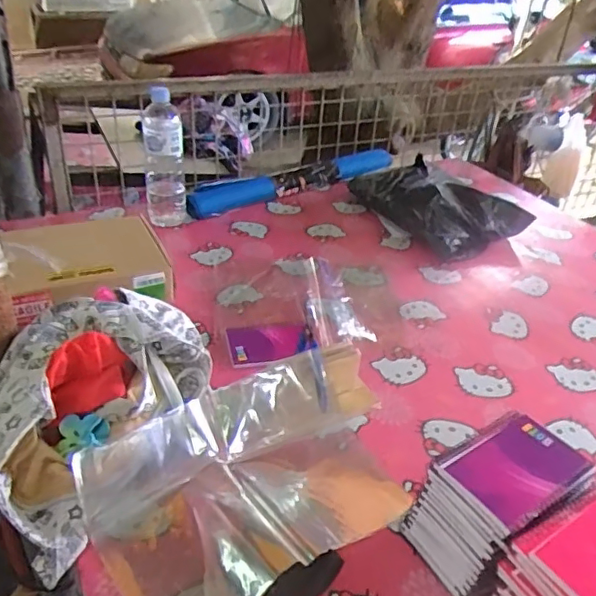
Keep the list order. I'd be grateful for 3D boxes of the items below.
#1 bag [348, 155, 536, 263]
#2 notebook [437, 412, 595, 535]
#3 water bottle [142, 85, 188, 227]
[{"bbox_3d":[0.302,-0.214,1.289,0.249,0.099,0.341,-14,39,-26],"label":"bag"},{"bbox_3d":[0.207,0.160,0.547,0.131,0.012,0.087,-18,40,-29],"label":"notebook"},{"bbox_3d":[-0.274,-0.281,1.177,0.079,0.255,0.084,-9,37,-20],"label":"water bottle"}]

